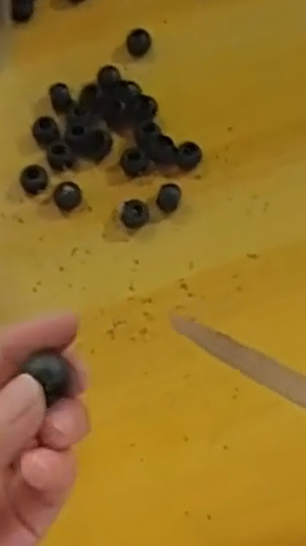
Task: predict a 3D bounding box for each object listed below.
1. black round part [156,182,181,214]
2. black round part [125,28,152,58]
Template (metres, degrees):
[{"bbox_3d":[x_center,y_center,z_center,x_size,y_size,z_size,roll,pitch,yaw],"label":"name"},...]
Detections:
[{"bbox_3d":[0.009,-0.041,0.404,0.012,0.008,0.014,11,68,3],"label":"black round part"},{"bbox_3d":[-0.009,-0.139,0.448,0.015,0.011,0.012,24,69,8],"label":"black round part"}]

